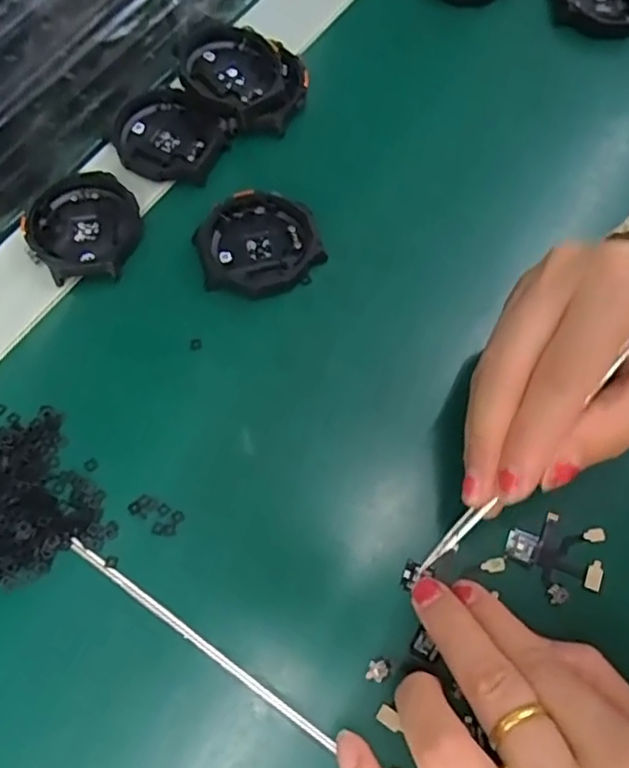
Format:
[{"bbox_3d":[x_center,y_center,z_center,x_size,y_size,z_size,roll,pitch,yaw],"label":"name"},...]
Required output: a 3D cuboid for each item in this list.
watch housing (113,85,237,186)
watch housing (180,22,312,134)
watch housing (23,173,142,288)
[{"bbox_3d":[-0.068,-0.118,0.297,0.050,0.012,0.052,18,69,5],"label":"watch housing"},{"bbox_3d":[-0.034,-0.148,0.301,0.058,0.016,0.053,10,69,2],"label":"watch housing"},{"bbox_3d":[-0.101,-0.069,0.276,0.047,0.010,0.052,-23,71,-10],"label":"watch housing"}]

